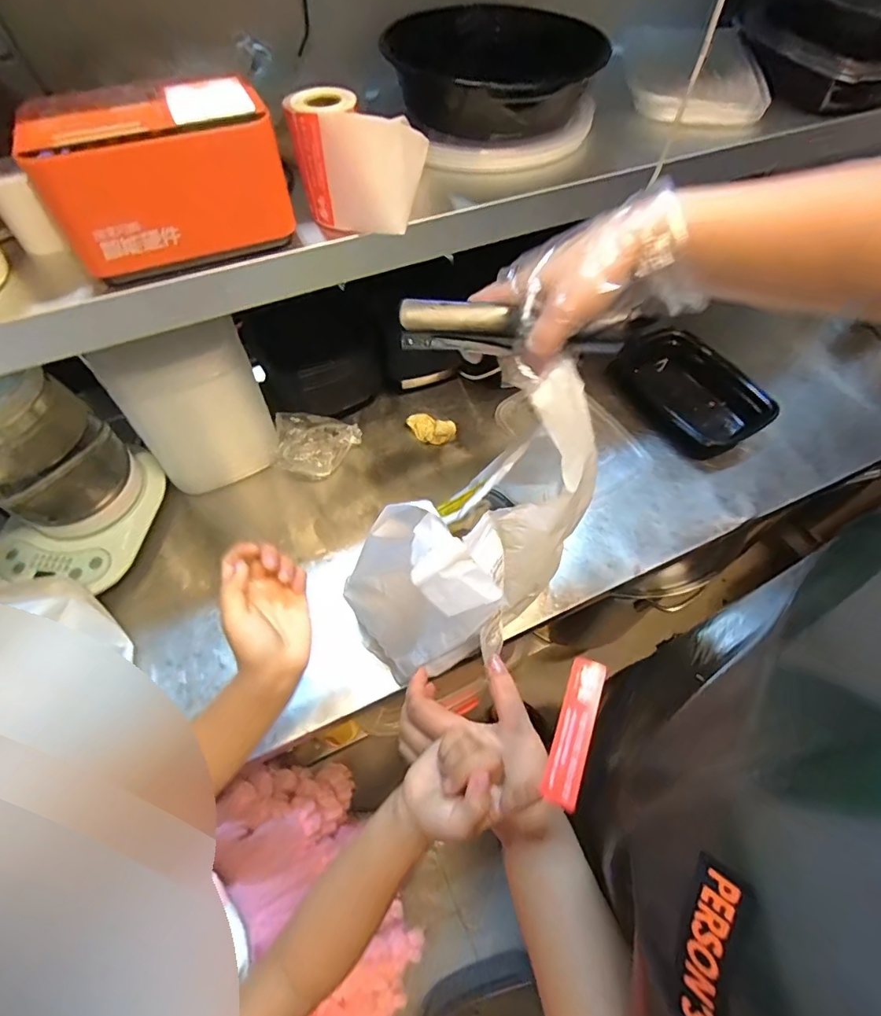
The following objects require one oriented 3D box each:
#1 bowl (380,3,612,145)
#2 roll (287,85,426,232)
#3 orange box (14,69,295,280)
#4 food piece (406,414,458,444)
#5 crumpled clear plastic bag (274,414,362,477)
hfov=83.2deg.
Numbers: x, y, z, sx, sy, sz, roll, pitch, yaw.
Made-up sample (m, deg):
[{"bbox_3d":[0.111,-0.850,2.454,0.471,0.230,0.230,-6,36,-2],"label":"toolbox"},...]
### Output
[{"bbox_3d":[0.056,-0.477,0.541,0.202,0.062,0.202,0,58,1],"label":"bowl"},{"bbox_3d":[-0.069,-0.306,0.427,0.103,0.082,0.097,0,58,1],"label":"roll"},{"bbox_3d":[-0.217,-0.269,0.394,0.170,0.084,0.118,-21,60,-12],"label":"orange box"},{"bbox_3d":[-0.013,-0.110,0.683,0.067,0.018,0.035,14,59,10],"label":"food piece"},{"bbox_3d":[-0.158,-0.084,0.644,0.105,0.041,0.087,-5,58,-3],"label":"crumpled clear plastic bag"}]

